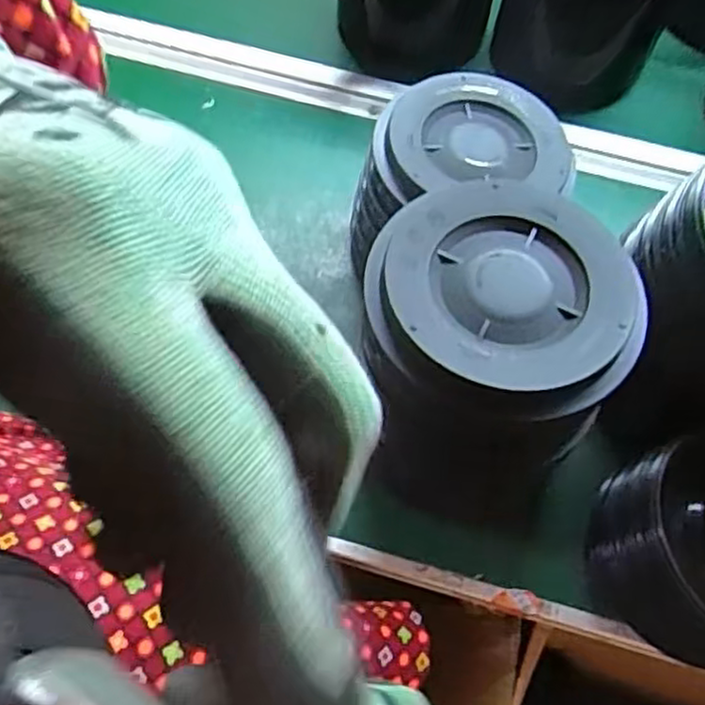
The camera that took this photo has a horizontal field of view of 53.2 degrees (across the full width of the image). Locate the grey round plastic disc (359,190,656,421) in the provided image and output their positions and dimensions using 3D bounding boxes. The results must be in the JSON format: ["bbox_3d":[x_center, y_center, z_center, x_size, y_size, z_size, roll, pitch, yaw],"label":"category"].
[{"bbox_3d":[0.068,-0.028,0.306,0.115,0.010,0.115,2,62,-3],"label":"grey round plastic disc"}]

